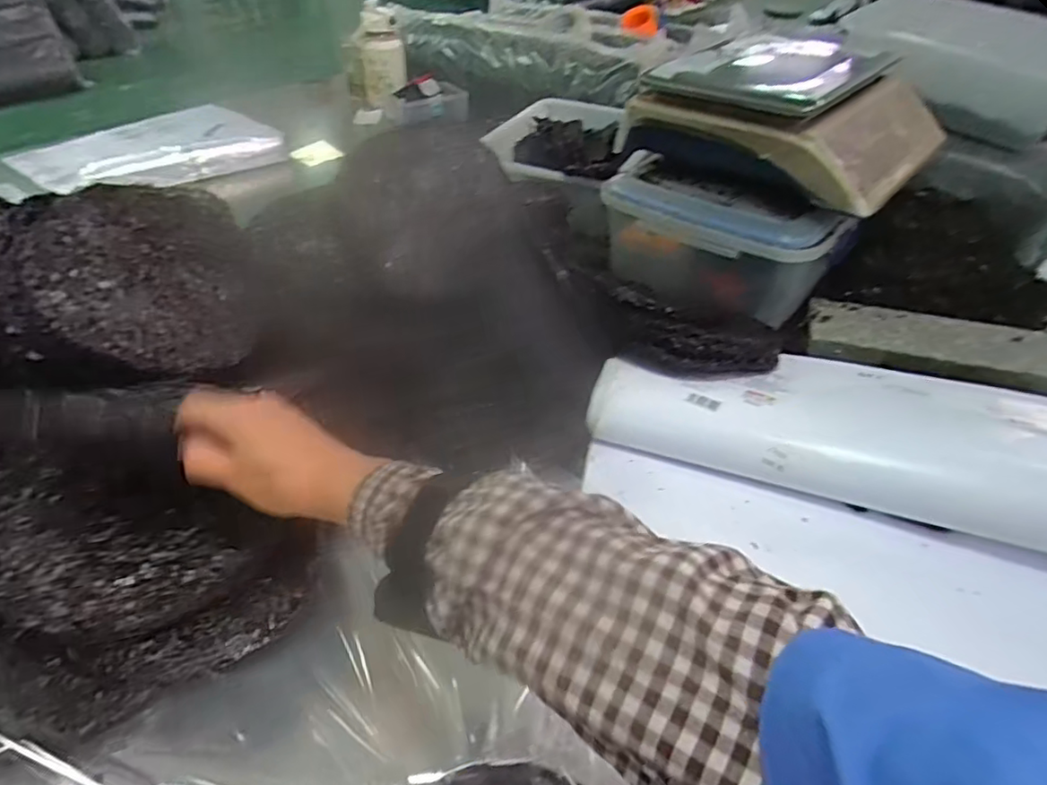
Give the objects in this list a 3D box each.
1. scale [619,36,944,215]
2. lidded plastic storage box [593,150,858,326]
[{"bbox_3d":[0.361,-0.386,0.831,0.346,0.142,0.312,26,48,26],"label":"scale"},{"bbox_3d":[0.254,-0.215,0.827,0.307,0.152,0.132,24,46,24],"label":"lidded plastic storage box"}]

